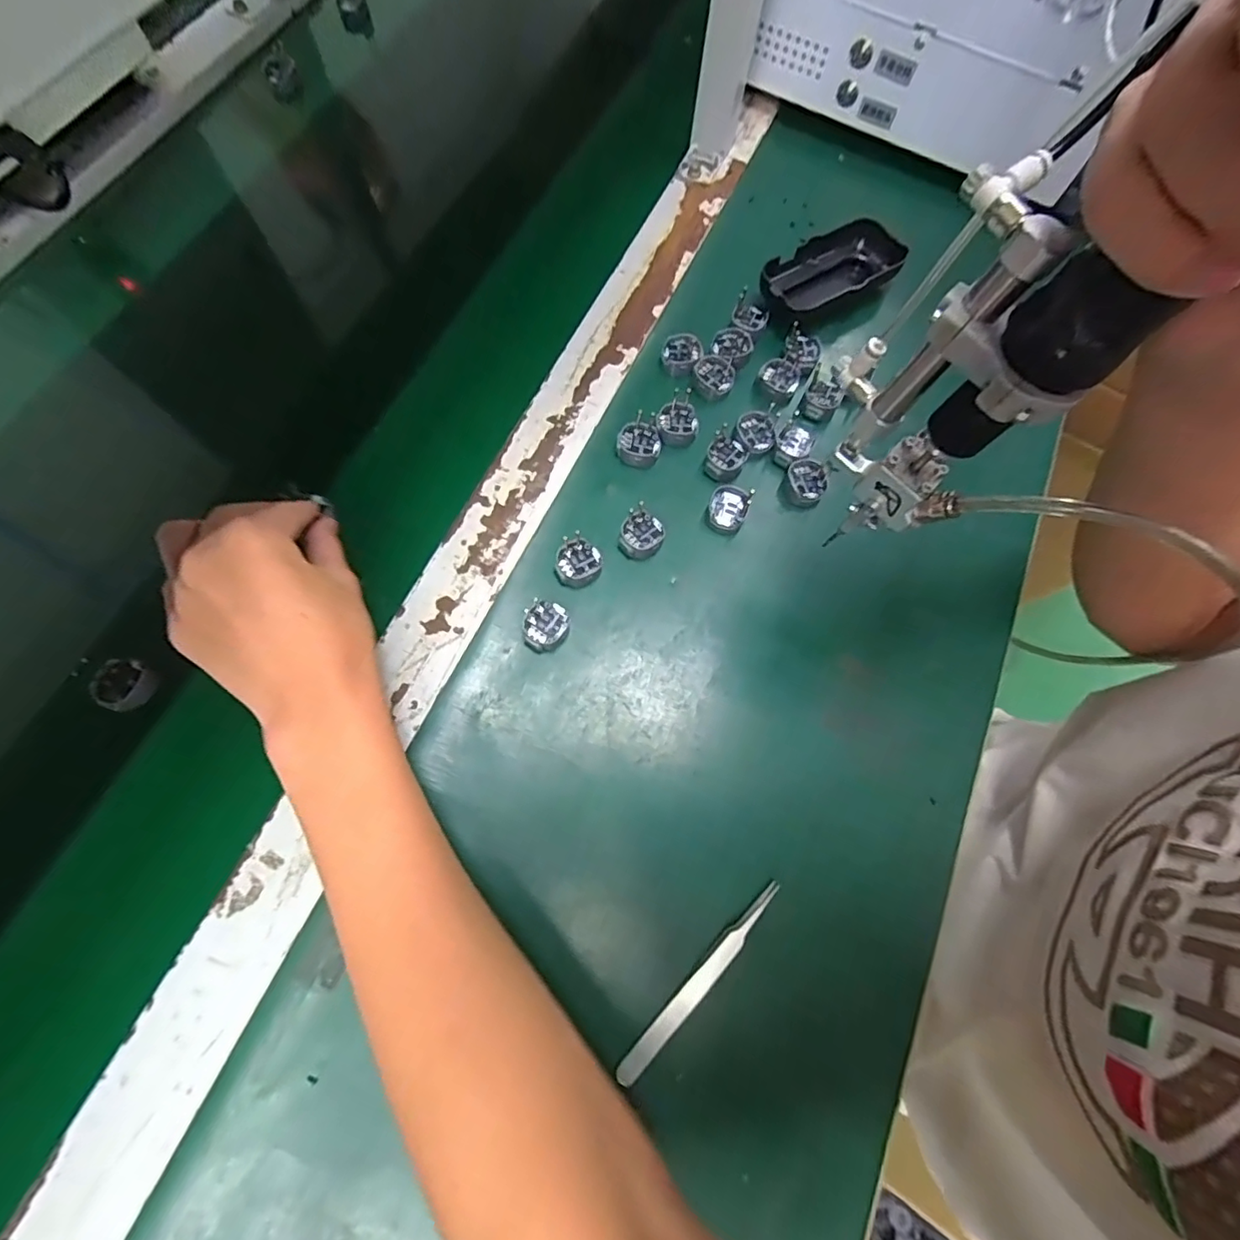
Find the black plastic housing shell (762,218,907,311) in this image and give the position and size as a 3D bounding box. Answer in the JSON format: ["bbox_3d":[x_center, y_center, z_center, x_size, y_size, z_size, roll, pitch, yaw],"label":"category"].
[{"bbox_3d":[0.151,-0.260,0.412,0.105,0.028,0.046,-18,73,-8],"label":"black plastic housing shell"}]

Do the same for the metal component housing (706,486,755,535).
[{"bbox_3d":[0.069,-0.071,0.356,0.024,0.013,0.030,25,72,7],"label":"metal component housing"}]

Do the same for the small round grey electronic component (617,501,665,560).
[{"bbox_3d":[0.014,-0.053,0.347,0.026,0.014,0.031,28,73,8],"label":"small round grey electronic component"}]

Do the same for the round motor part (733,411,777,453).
[{"bbox_3d":[0.090,-0.124,0.368,0.027,0.010,0.028,0,71,-1],"label":"round motor part"}]

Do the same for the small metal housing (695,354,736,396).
[{"bbox_3d":[0.065,-0.170,0.385,0.028,0.009,0.028,0,71,-1],"label":"small metal housing"}]

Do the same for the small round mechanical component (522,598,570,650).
[{"bbox_3d":[-0.043,0.003,0.323,0.026,0.010,0.027,0,71,-1],"label":"small round mechanical component"}]

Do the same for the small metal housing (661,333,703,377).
[{"bbox_3d":[0.043,-0.186,0.390,0.026,0.013,0.029,18,72,5],"label":"small metal housing"}]

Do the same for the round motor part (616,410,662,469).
[{"bbox_3d":[0.013,-0.117,0.366,0.029,0.019,0.026,22,72,6],"label":"round motor part"}]

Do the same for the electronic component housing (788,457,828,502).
[{"bbox_3d":[0.122,-0.091,0.362,0.023,0.012,0.029,-2,71,-2],"label":"electronic component housing"}]

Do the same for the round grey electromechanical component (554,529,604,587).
[{"bbox_3d":[-0.025,-0.036,0.339,0.028,0.011,0.028,0,71,-1],"label":"round grey electromechanical component"}]

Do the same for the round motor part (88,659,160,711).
[{"bbox_3d":[-0.281,0.037,0.314,0.028,0.011,0.028,0,71,-1],"label":"round motor part"}]

